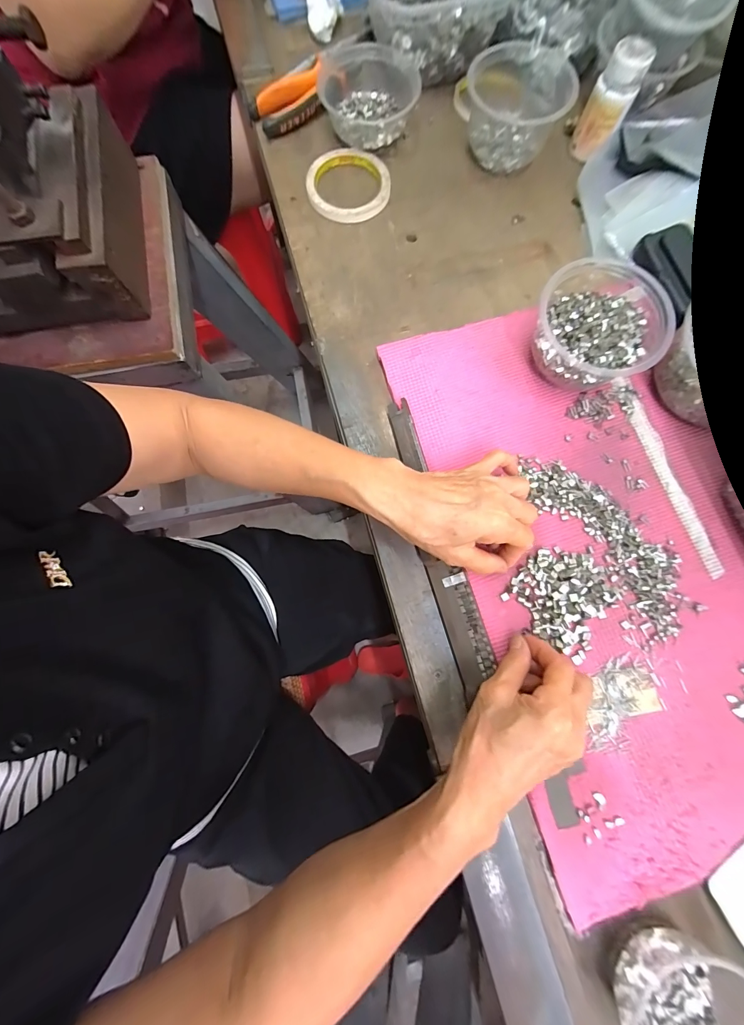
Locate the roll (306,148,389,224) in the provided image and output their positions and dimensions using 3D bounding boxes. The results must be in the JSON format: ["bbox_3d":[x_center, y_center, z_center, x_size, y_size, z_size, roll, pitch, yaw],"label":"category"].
[{"bbox_3d":[-0.027,-0.388,0.416,0.094,0.015,0.095,0,79,1],"label":"roll"}]

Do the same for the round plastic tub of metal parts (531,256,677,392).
[{"bbox_3d":[0.209,-0.173,0.337,0.107,0.064,0.105,0,79,1],"label":"round plastic tub of metal parts"}]

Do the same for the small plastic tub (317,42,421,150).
[{"bbox_3d":[-0.005,-0.497,0.420,0.116,0.038,0.128,9,79,3],"label":"small plastic tub"}]

